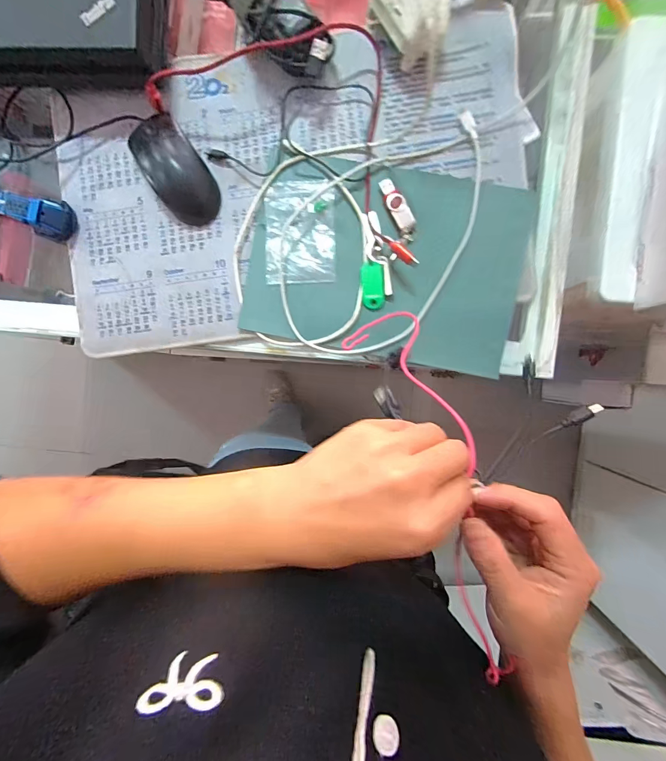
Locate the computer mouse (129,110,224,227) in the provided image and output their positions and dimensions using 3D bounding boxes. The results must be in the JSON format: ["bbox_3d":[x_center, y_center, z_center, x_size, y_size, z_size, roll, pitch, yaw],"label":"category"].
[{"bbox_3d":[-0.160,-0.213,0.362,0.055,0.031,0.106,-34,90,4],"label":"computer mouse"}]

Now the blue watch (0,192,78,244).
[{"bbox_3d":[-0.344,-0.187,0.373,0.143,0.034,0.039,21,93,3],"label":"blue watch"}]

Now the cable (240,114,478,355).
[{"bbox_3d":[0.027,-0.136,0.359,0.260,0.011,0.209,-9,91,4],"label":"cable"}]

